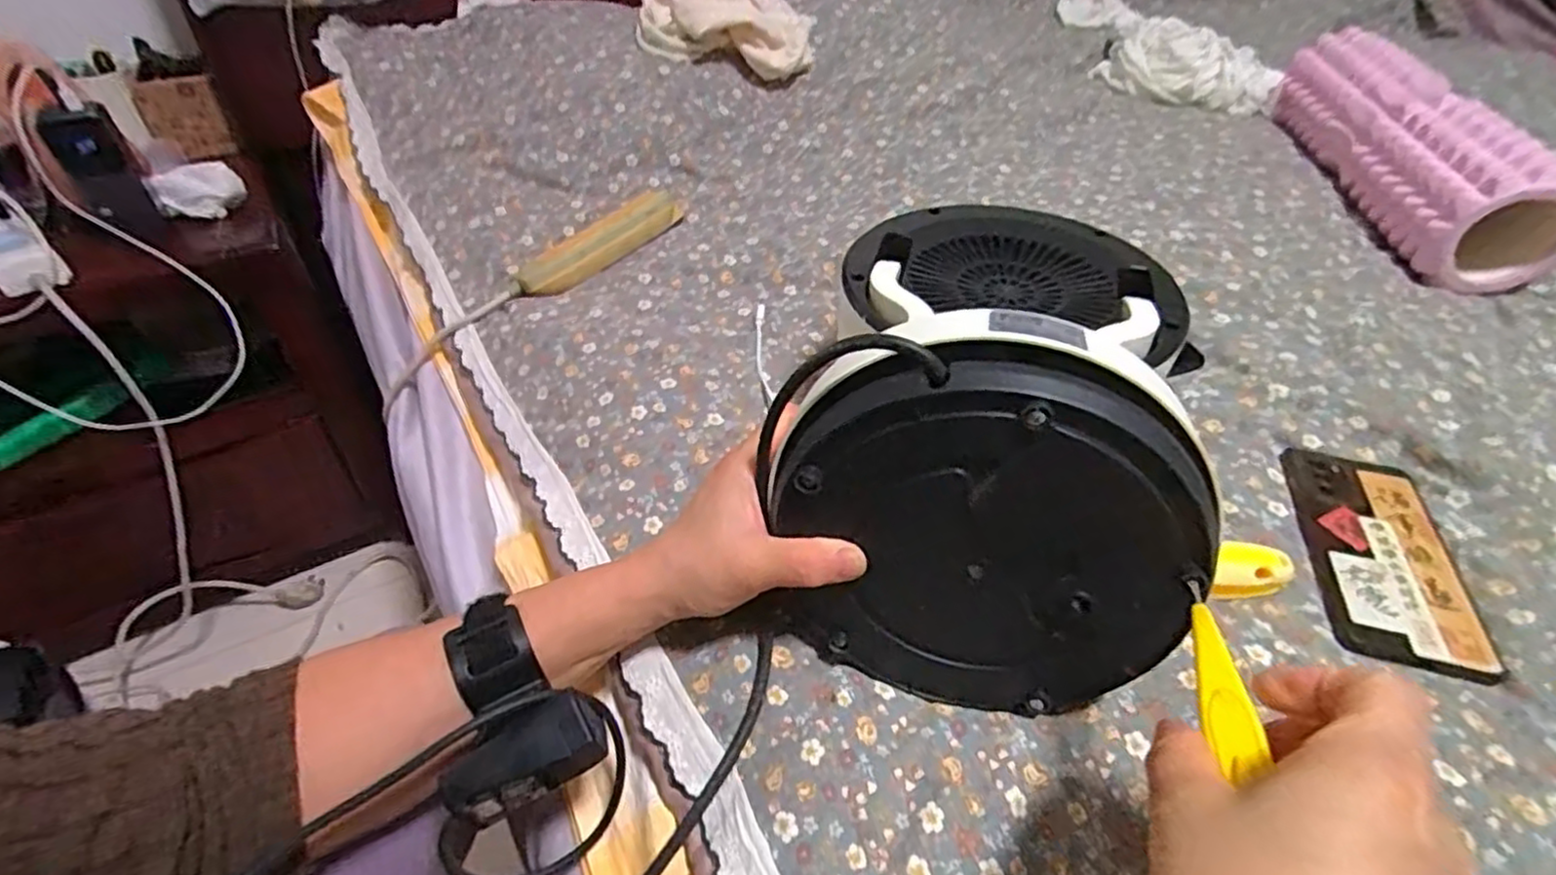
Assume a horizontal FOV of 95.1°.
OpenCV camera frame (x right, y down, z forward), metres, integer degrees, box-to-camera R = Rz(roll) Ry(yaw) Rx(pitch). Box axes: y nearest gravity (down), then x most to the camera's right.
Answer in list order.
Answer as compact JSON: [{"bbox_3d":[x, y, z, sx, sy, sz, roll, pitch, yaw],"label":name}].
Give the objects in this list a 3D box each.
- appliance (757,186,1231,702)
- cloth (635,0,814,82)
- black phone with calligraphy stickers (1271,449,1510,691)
[{"bbox_3d":[0.125,-0.032,0.415,0.185,0.176,0.297,11,45,13],"label":"appliance"},{"bbox_3d":[-0.064,-0.492,0.845,0.197,0.099,0.088,-5,43,-7],"label":"cloth"},{"bbox_3d":[0.368,0.071,0.434,0.081,0.013,0.163,13,44,13],"label":"black phone with calligraphy stickers"}]

